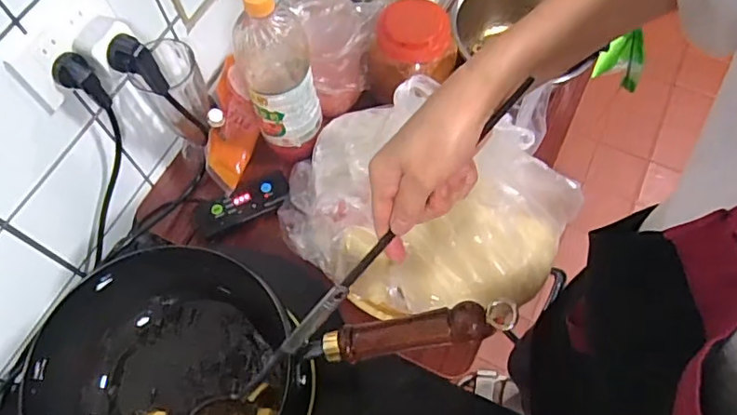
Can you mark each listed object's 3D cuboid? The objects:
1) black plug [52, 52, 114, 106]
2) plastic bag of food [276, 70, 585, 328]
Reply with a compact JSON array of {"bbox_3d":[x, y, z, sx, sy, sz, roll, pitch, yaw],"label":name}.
[{"bbox_3d":[-0.290,-0.129,0.574,0.028,0.069,0.031,7,62,32],"label":"black plug"},{"bbox_3d":[0.065,-0.013,0.668,0.341,0.122,0.243,-1,64,1],"label":"plastic bag of food"}]

